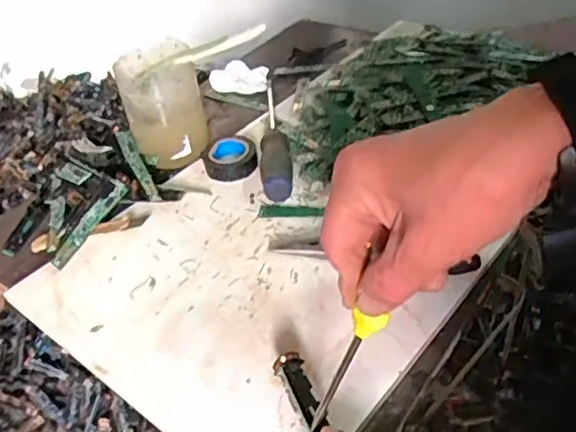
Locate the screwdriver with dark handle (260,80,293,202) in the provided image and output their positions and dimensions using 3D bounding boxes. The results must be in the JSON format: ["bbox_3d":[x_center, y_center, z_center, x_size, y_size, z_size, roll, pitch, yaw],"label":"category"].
[{"bbox_3d":[-0.017,-0.091,0.626,0.027,0.027,0.232,-7,38,1],"label":"screwdriver with dark handle"}]

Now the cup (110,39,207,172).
[{"bbox_3d":[-0.120,-0.113,0.595,0.069,0.102,0.073,-4,39,4],"label":"cup"}]

